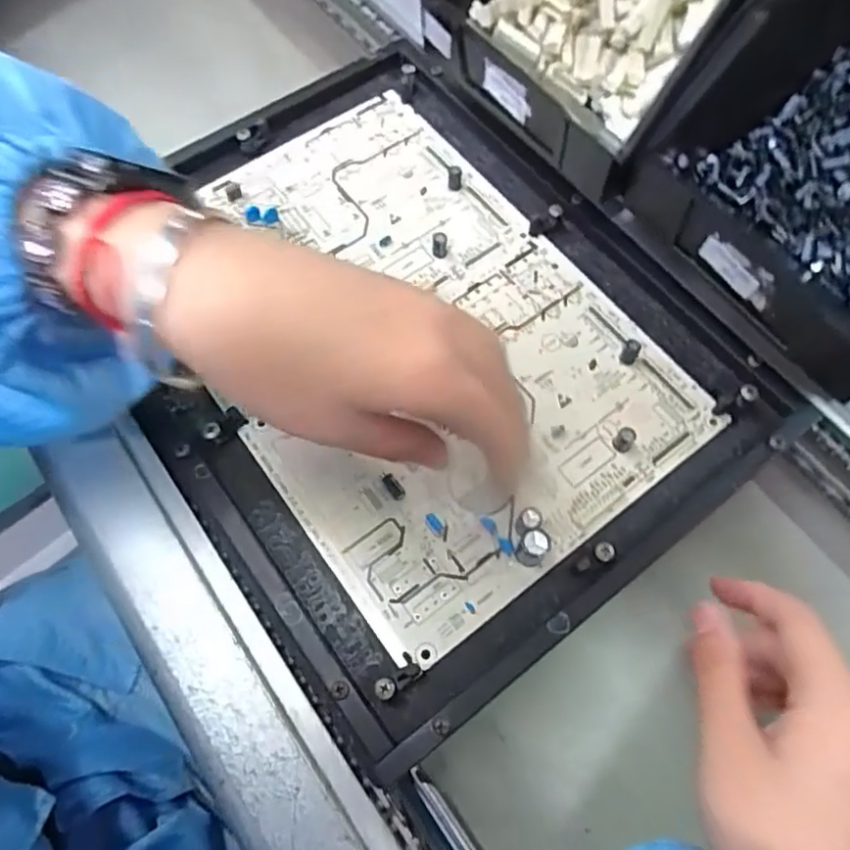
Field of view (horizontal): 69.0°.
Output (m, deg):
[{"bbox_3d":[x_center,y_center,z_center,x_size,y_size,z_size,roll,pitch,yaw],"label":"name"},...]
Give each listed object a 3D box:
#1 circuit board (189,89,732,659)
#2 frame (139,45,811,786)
[{"bbox_3d":[-0.014,-0.054,0.321,0.190,0.017,0.285,-34,72,-15],"label":"circuit board"},{"bbox_3d":[-0.016,-0.051,0.321,0.258,0.017,0.331,-35,72,-15],"label":"frame"}]

